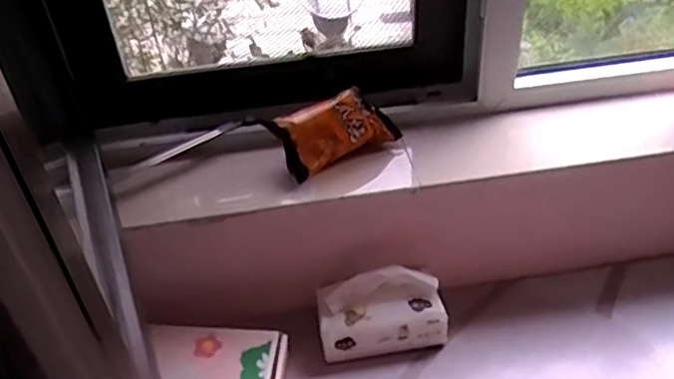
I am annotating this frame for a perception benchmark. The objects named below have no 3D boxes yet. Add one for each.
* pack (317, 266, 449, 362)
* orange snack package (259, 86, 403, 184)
[{"bbox_3d":[0.054,0.157,0.774,0.151,0.087,0.074,-10,41,-8],"label":"pack"},{"bbox_3d":[-0.004,-0.074,0.763,0.151,0.039,0.083,-27,86,-14],"label":"orange snack package"}]

